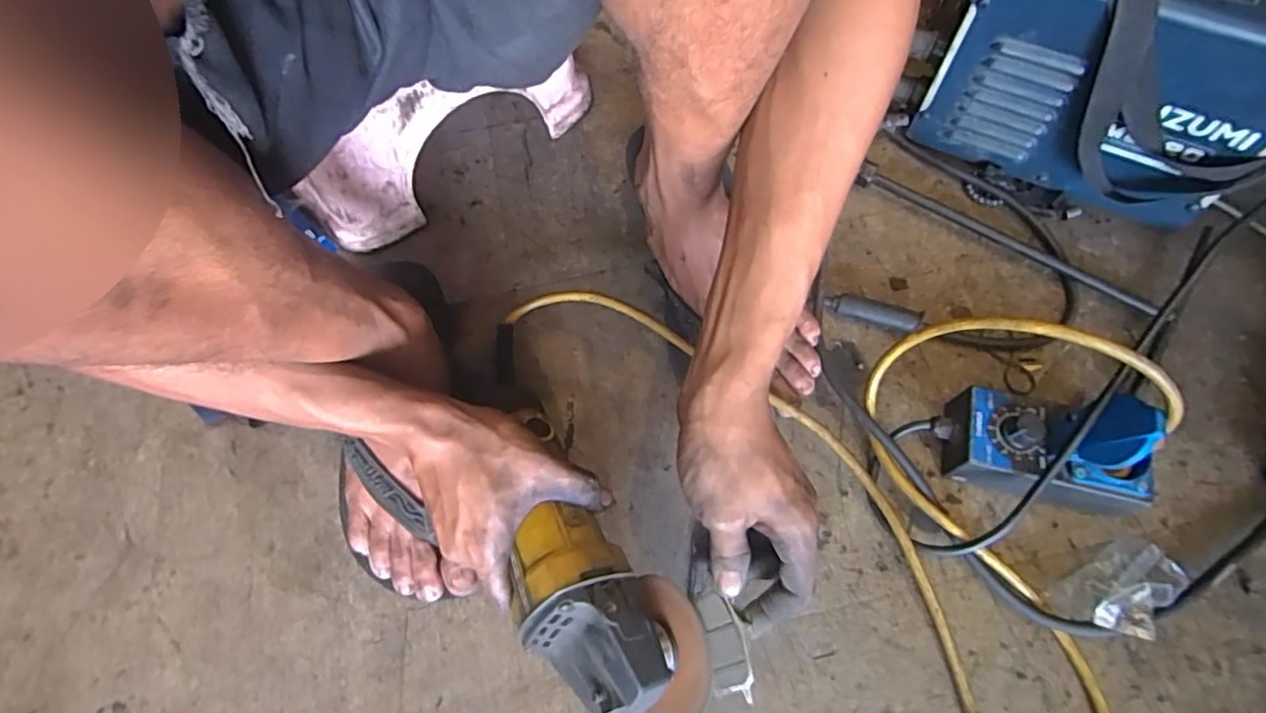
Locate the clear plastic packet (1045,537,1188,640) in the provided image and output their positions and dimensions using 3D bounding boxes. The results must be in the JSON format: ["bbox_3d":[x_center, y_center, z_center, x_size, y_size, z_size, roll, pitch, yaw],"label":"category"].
[{"bbox_3d":[0.318,0.156,0.402,0.077,0.031,0.043,-29,68,-9],"label":"clear plastic packet"}]

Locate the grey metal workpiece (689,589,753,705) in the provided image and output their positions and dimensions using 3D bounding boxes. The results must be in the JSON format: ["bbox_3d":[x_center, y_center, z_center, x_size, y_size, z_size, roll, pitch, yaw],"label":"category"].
[{"bbox_3d":[0.052,0.161,0.347,0.025,0.011,0.056,-17,70,18],"label":"grey metal workpiece"}]

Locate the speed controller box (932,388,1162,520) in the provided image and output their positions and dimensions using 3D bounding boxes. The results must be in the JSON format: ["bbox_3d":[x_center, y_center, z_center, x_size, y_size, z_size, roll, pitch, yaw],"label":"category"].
[{"bbox_3d":[0.280,0.057,0.413,0.129,0.098,0.068,11,68,8],"label":"speed controller box"}]

